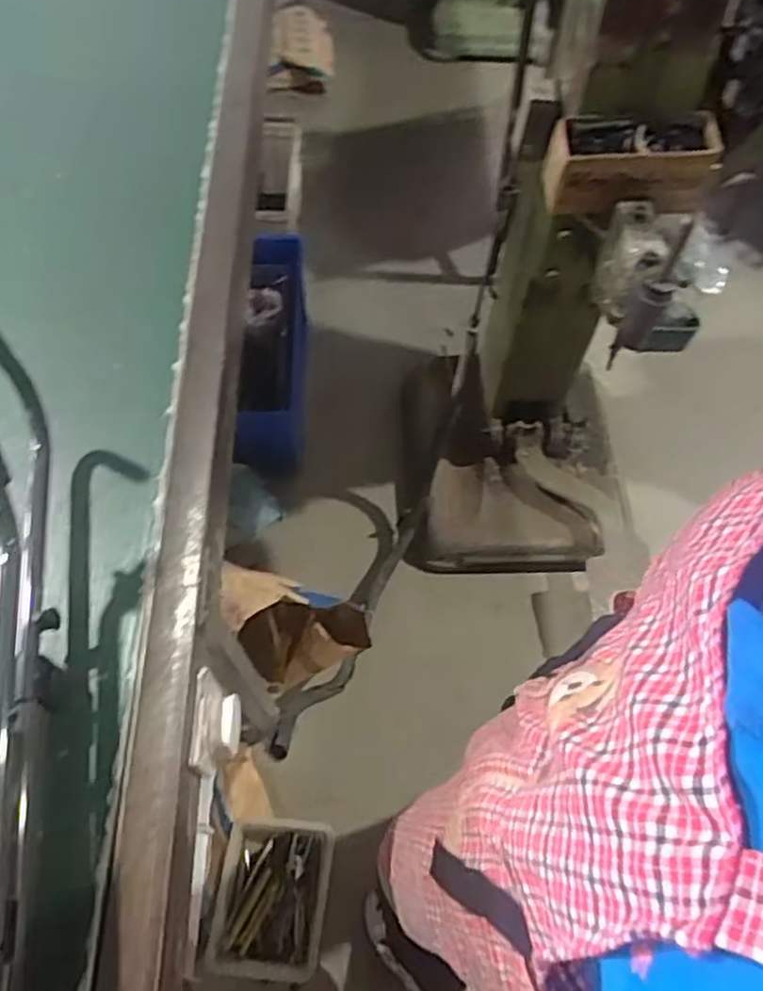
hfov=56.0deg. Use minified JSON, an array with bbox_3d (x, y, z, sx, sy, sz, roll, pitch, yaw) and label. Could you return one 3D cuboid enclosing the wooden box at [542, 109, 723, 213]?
[{"bbox_3d":[0.333,-0.443,0.969,0.206,0.093,0.098,-2,62,-2],"label":"wooden box"}]

